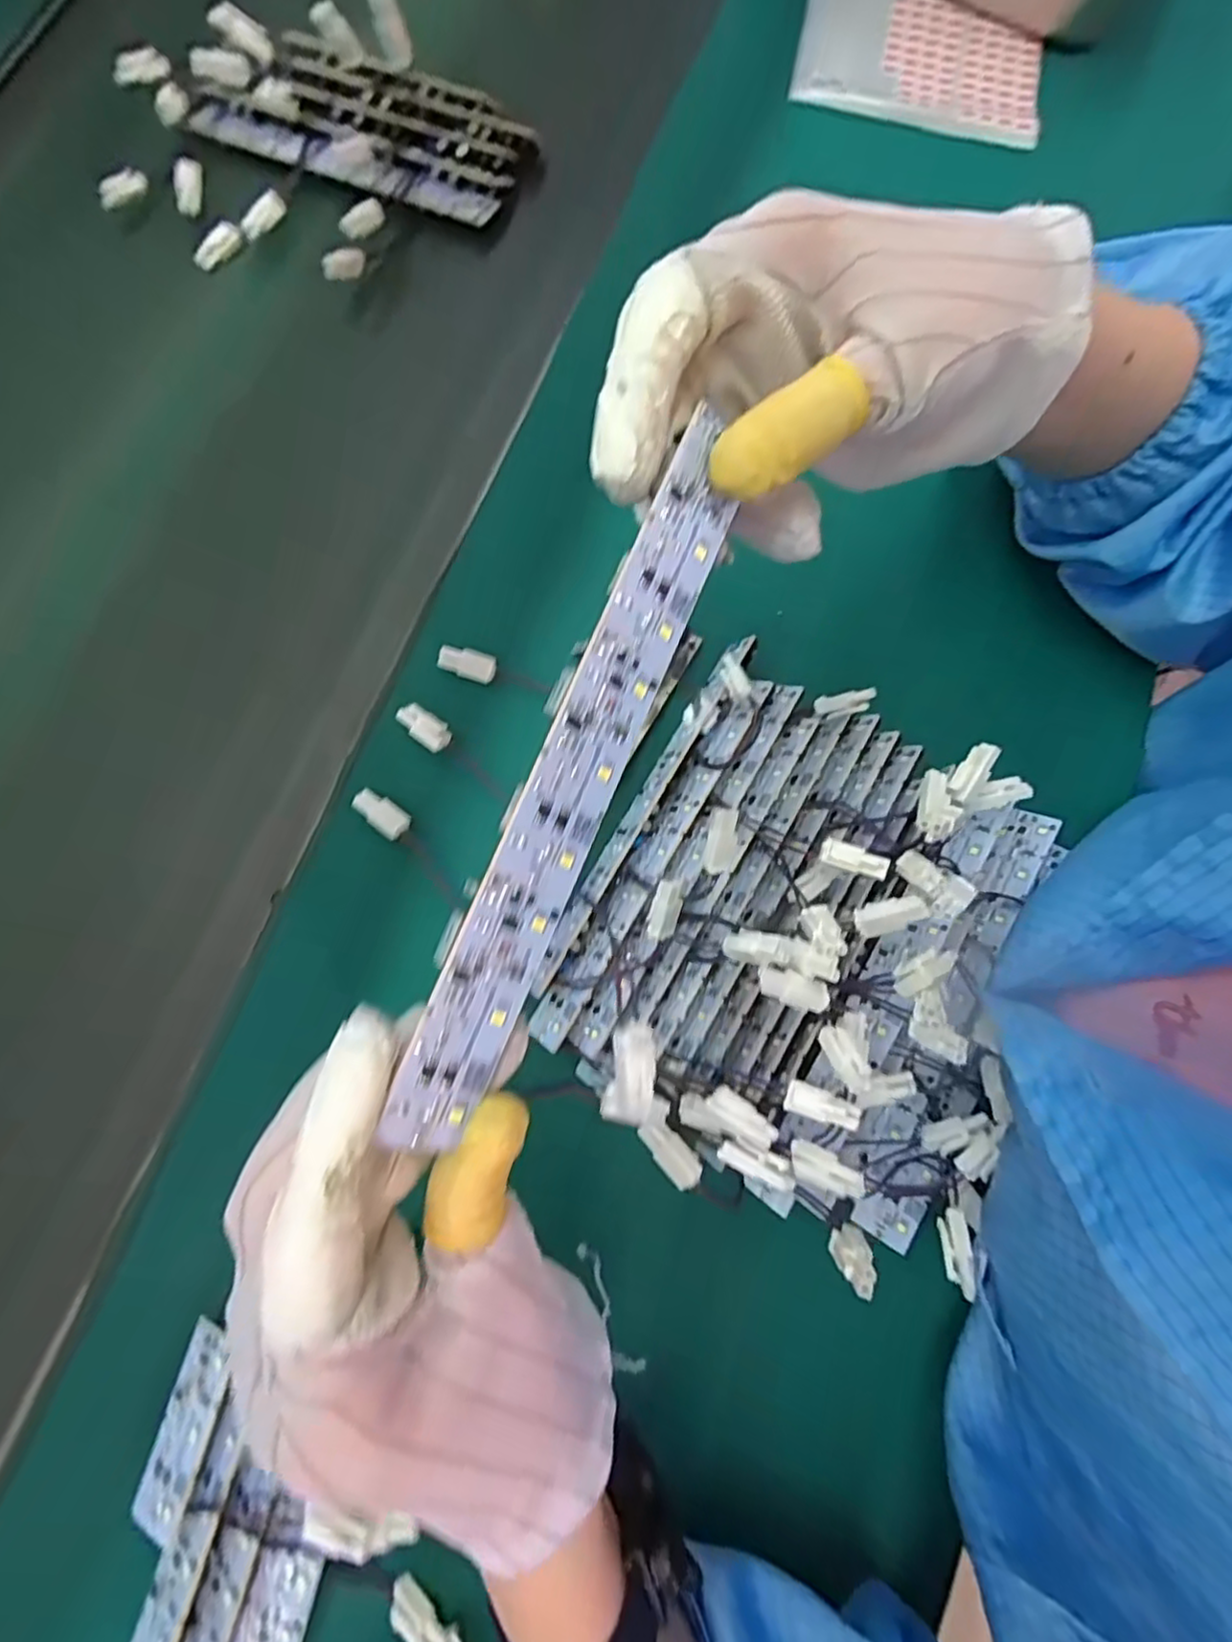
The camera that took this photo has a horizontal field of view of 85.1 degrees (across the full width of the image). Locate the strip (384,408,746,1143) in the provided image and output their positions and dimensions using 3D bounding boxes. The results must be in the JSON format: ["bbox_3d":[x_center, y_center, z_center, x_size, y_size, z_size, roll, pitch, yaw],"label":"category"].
[{"bbox_3d":[-0.010,-0.011,0.164,0.023,0.004,0.177,29,81,-35],"label":"strip"}]

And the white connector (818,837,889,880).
[{"bbox_3d":[0.095,0.015,0.269,0.026,0.004,0.011,20,78,23],"label":"white connector"}]

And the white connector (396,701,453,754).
[{"bbox_3d":[-0.091,-0.044,0.316,0.027,0.005,0.015,34,80,6],"label":"white connector"}]

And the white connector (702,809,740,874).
[{"bbox_3d":[0.041,0.008,0.260,0.011,0.004,0.026,10,104,1],"label":"white connector"}]

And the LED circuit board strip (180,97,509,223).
[{"bbox_3d":[-0.163,-0.387,0.393,0.193,0.009,0.025,23,79,4],"label":"LED circuit board strip"}]

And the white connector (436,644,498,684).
[{"bbox_3d":[-0.072,-0.076,0.325,0.027,0.004,0.014,14,78,-13],"label":"white connector"}]

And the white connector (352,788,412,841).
[{"bbox_3d":[-0.108,-0.004,0.307,0.028,0.004,0.014,38,80,7],"label":"white connector"}]

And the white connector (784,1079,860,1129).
[{"bbox_3d":[0.073,0.101,0.238,0.025,0.005,0.011,12,77,26],"label":"white connector"}]

